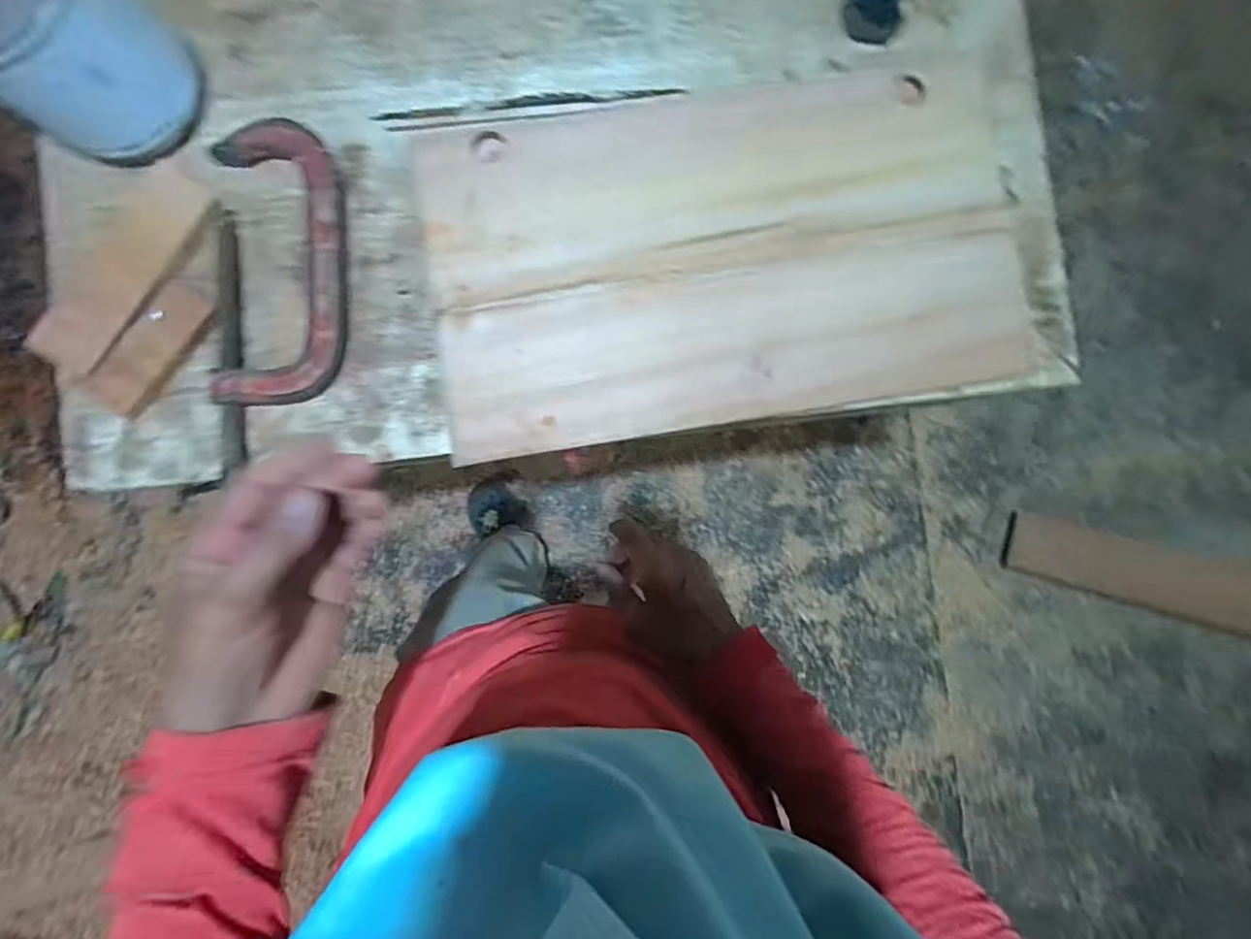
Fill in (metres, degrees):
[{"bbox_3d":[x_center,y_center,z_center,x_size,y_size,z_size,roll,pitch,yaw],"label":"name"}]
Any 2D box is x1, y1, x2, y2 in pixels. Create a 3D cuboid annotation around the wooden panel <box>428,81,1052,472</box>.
[{"bbox_3d":[0.108,-0.225,0.560,0.609,0.027,0.344,-8,88,-2],"label":"wooden panel"}]

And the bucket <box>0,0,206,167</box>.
[{"bbox_3d":[-0.494,-0.379,0.478,0.161,0.168,0.148,0,87,-2],"label":"bucket"}]

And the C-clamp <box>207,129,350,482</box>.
[{"bbox_3d":[-0.352,-0.181,0.548,0.126,0.020,0.335,-1,87,-2],"label":"C-clamp"}]

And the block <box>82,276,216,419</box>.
[{"bbox_3d":[-0.470,-0.120,0.539,0.052,0.018,0.138,34,87,0],"label":"block"}]

